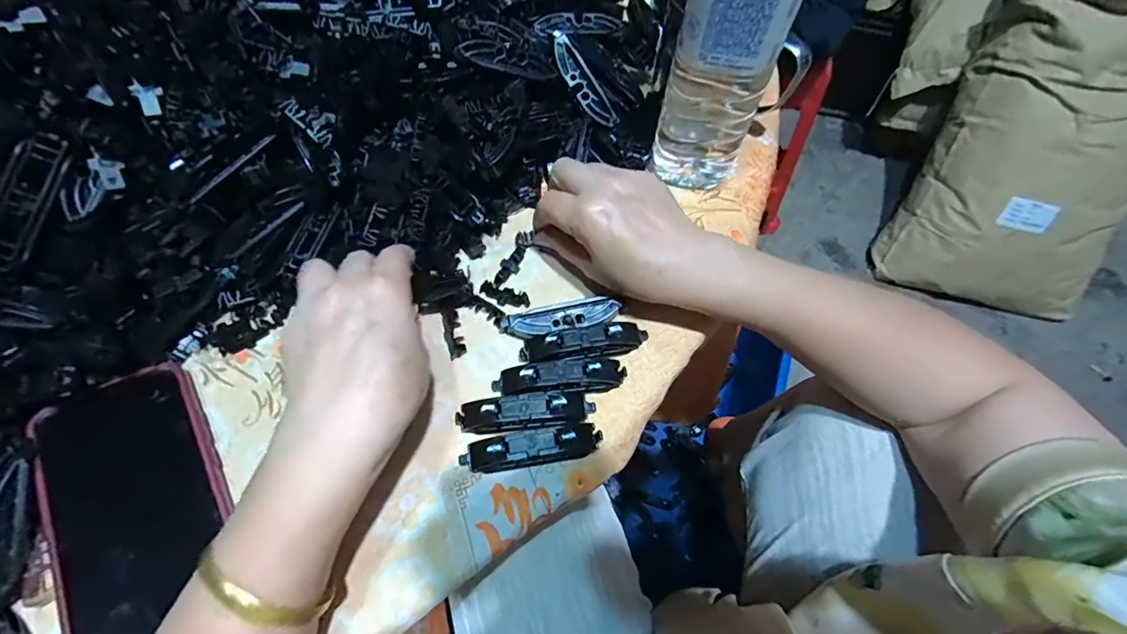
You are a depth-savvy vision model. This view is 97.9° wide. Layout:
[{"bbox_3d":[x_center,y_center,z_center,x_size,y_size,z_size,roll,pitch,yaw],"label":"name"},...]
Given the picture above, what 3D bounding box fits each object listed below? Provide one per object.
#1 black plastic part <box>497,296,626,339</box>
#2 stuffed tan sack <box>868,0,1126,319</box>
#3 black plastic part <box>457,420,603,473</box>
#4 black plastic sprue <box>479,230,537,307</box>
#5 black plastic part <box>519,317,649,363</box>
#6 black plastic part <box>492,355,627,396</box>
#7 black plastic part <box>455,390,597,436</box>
[{"bbox_3d":[-0.002,0.002,0.319,0.078,0.010,0.017,-10,65,-3],"label":"black plastic part"},{"bbox_3d":[1.047,-0.305,1.052,0.441,0.588,0.164,16,27,7],"label":"stuffed tan sack"},{"bbox_3d":[-0.019,0.076,0.282,0.080,0.018,0.018,-11,65,-4],"label":"black plastic part"},{"bbox_3d":[-0.034,-0.034,0.346,0.034,0.011,0.055,14,69,8],"label":"black plastic sprue"},{"bbox_3d":[0.013,0.016,0.310,0.081,0.012,0.023,-13,65,-5],"label":"black plastic part"},{"bbox_3d":[-0.002,0.037,0.301,0.080,0.017,0.021,-7,64,-2],"label":"black plastic part"},{"bbox_3d":[-0.022,0.058,0.290,0.079,0.018,0.022,-5,64,-1],"label":"black plastic part"}]

